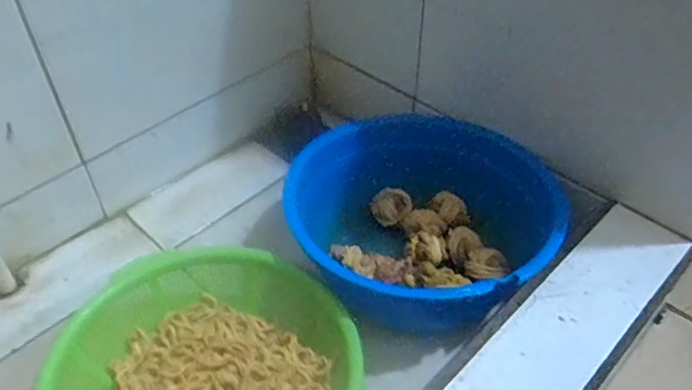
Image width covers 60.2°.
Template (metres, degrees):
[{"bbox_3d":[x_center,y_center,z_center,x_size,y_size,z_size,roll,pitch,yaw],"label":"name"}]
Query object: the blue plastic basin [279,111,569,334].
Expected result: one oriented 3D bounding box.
[{"bbox_3d":[0.080,0.043,0.736,0.285,0.144,0.287,1,46,-1],"label":"blue plastic basin"}]

